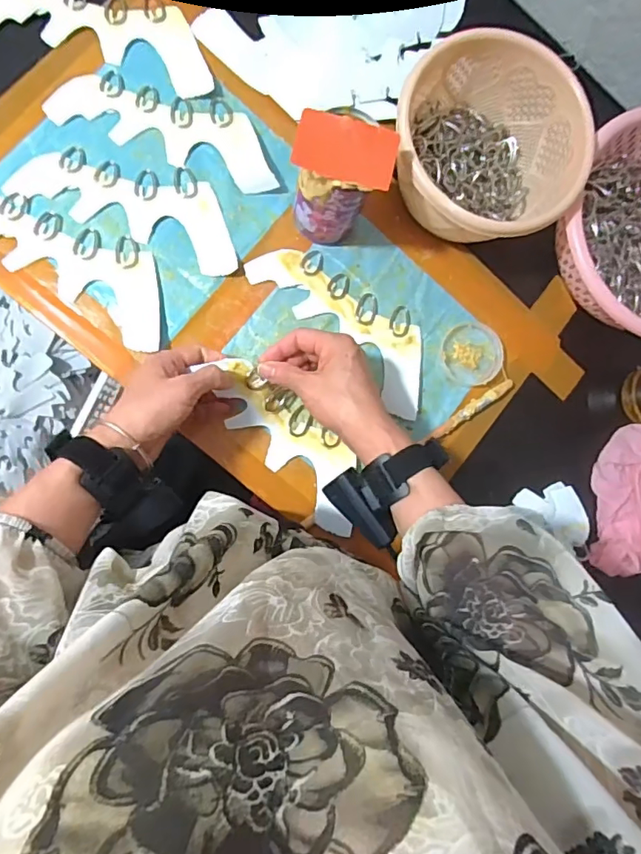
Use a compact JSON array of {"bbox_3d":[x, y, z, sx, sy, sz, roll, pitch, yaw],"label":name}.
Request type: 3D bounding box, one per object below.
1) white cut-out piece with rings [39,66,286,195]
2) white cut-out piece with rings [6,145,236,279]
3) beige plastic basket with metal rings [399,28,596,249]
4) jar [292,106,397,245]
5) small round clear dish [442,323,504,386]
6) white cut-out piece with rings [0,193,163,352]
[{"bbox_3d":[-0.143,-0.291,0.494,0.216,0.016,0.071,15,85,-8],"label":"white cut-out piece with rings"},{"bbox_3d":[-0.174,-0.219,0.493,0.208,0.004,0.082,21,84,-8],"label":"white cut-out piece with rings"},{"bbox_3d":[0.145,-0.261,0.492,0.169,0.103,0.171,-8,89,-9],"label":"beige plastic basket with metal rings"},{"bbox_3d":[0.012,-0.218,0.458,0.077,0.121,0.064,12,85,-8],"label":"jar"},{"bbox_3d":[0.157,-0.075,0.528,0.063,0.008,0.061,0,87,-9],"label":"small round clear dish"},{"bbox_3d":[-0.233,-0.157,0.480,0.210,0.006,0.083,31,83,-6],"label":"white cut-out piece with rings"}]

